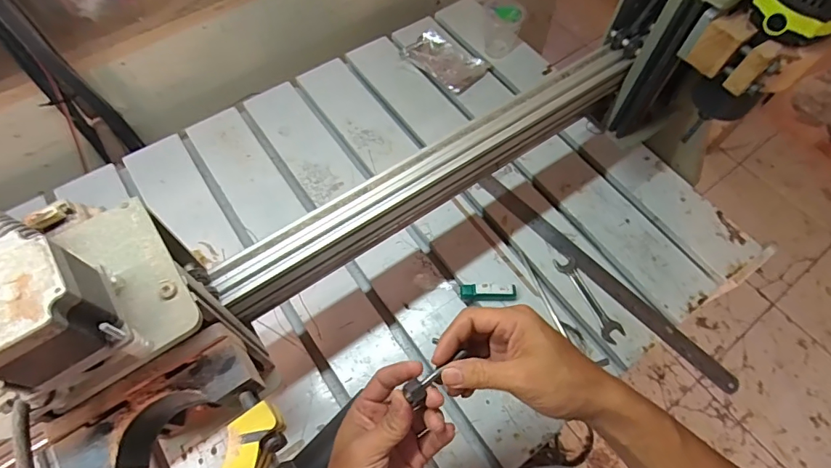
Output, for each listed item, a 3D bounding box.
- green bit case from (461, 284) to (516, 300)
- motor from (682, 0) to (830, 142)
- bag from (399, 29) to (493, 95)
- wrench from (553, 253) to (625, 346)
[{"bbox_3d":[0.101,0.079,0.623,0.075,0.020,0.024,-2,63,-3],"label":"green bit case"},{"bbox_3d":[0.342,-0.180,0.457,0.074,0.195,0.076,1,63,-2],"label":"motor"},{"bbox_3d":[0.055,-0.314,0.819,0.139,0.021,0.103,41,68,17],"label":"bag"},{"bbox_3d":[0.242,0.088,0.630,0.030,0.004,0.133,-23,66,-14],"label":"wrench"}]

